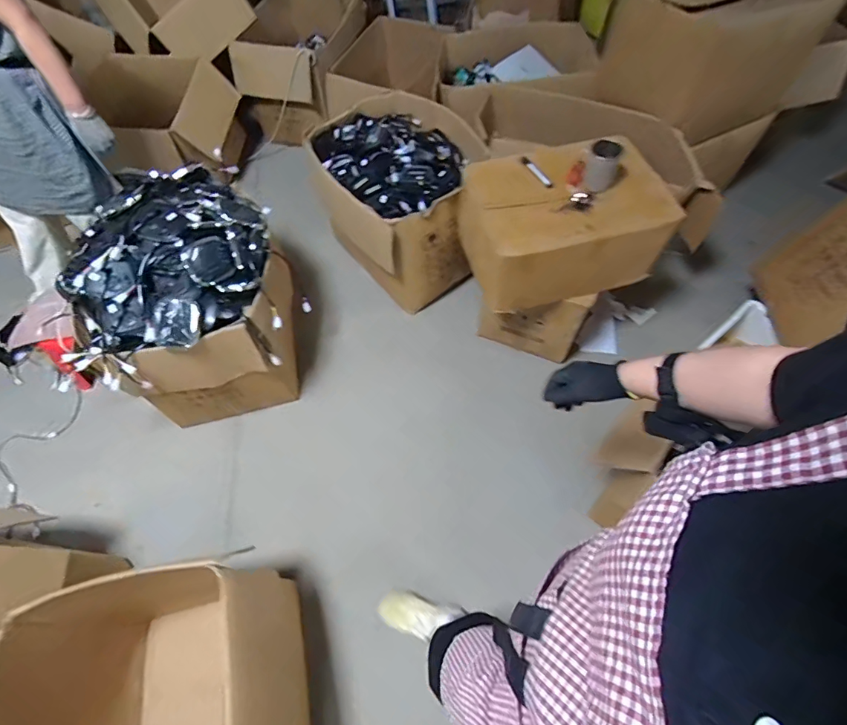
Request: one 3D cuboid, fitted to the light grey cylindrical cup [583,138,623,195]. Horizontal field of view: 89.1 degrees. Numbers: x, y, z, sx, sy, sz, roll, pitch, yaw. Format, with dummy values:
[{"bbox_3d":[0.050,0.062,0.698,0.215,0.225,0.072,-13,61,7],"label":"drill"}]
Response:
[{"bbox_3d":[0.493,-0.539,1.187,0.084,0.118,0.105,24,65,15],"label":"light grey cylindrical cup"}]

